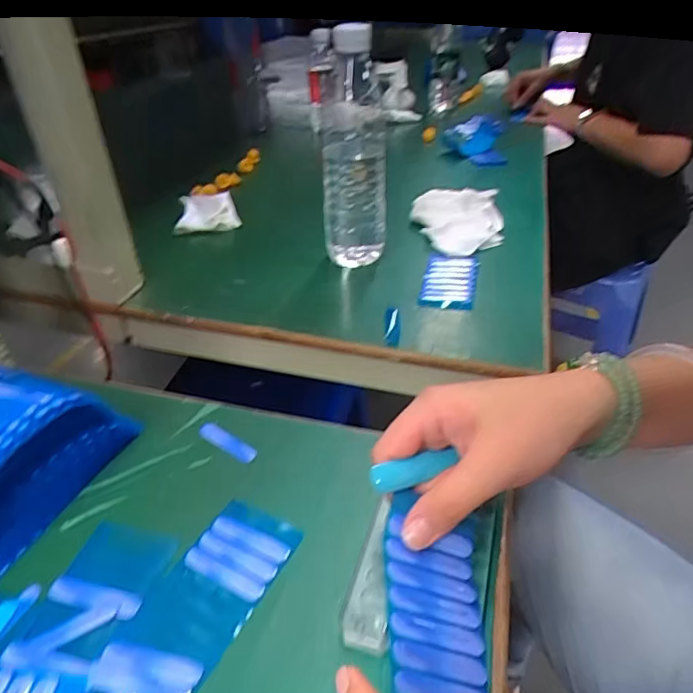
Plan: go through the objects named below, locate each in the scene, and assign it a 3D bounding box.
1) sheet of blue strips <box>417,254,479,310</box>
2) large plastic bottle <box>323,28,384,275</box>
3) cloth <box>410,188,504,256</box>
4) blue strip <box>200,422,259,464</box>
[{"bbox_3d":[0.108,-0.071,0.551,0.054,0.004,0.118,5,35,15],"label":"sheet of blue strips"},{"bbox_3d":[0.009,-0.199,0.545,0.068,0.220,0.073,0,36,0],"label":"large plastic bottle"},{"bbox_3d":[0.139,-0.166,0.658,0.110,0.029,0.169,7,37,10],"label":"cloth"},{"bbox_3d":[-0.084,0.066,0.370,0.053,0.004,0.013,23,42,29],"label":"blue strip"}]

